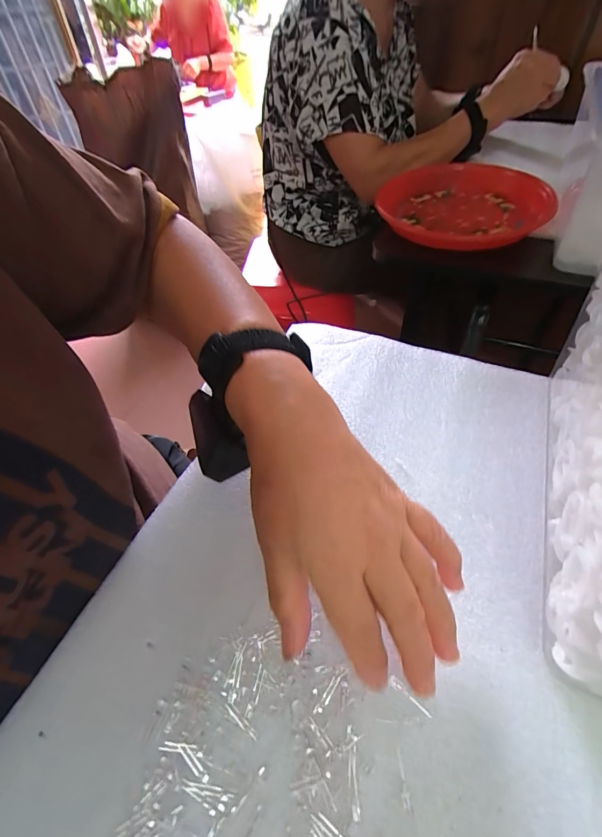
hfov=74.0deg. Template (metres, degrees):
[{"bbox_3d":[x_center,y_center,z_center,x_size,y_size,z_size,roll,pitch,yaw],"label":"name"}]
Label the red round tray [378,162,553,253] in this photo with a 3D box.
[{"bbox_3d":[0.231,-0.309,0.583,0.212,0.035,0.224,-6,49,7],"label":"red round tray"}]

